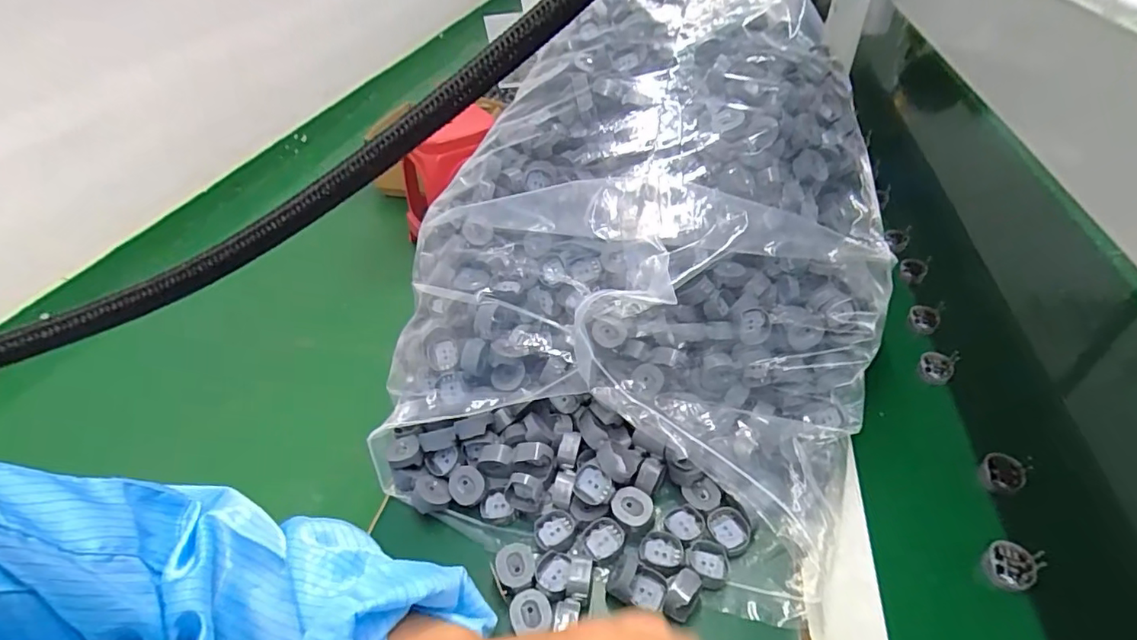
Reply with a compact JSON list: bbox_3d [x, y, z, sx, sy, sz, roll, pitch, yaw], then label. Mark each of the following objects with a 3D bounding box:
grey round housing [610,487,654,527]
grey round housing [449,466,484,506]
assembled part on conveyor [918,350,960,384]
[{"bbox_3d":[0.044,0.129,0.370,0.025,0.009,0.026,-5,60,10],"label":"grey round housing"},{"bbox_3d":[-0.074,0.122,0.395,0.027,0.010,0.027,-7,58,11],"label":"grey round housing"},{"bbox_3d":[0.327,0.041,0.478,0.026,0.017,0.033,29,52,33],"label":"assembled part on conveyor"}]

